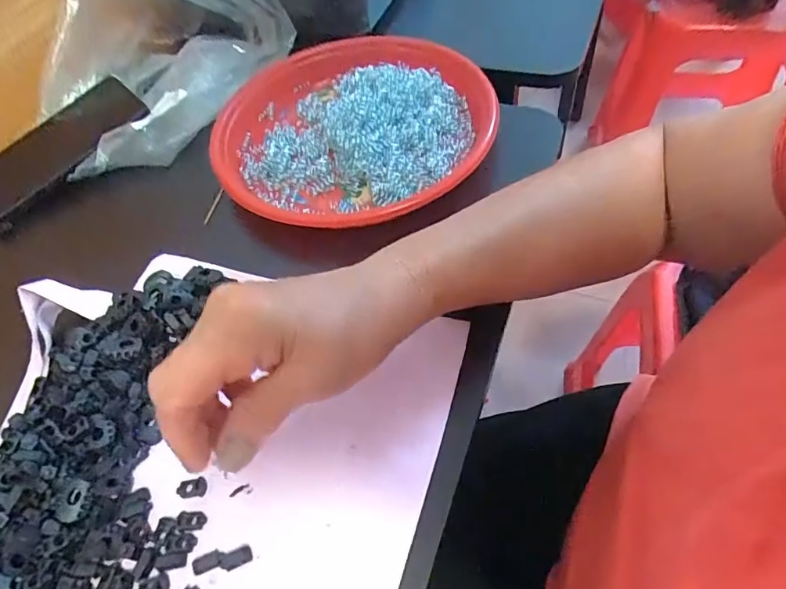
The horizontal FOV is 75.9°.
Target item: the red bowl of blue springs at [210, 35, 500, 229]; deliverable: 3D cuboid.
[{"bbox_3d":[-0.037,-0.151,0.440,0.231,0.040,0.242,-2,56,3],"label":"red bowl of blue springs"}]

